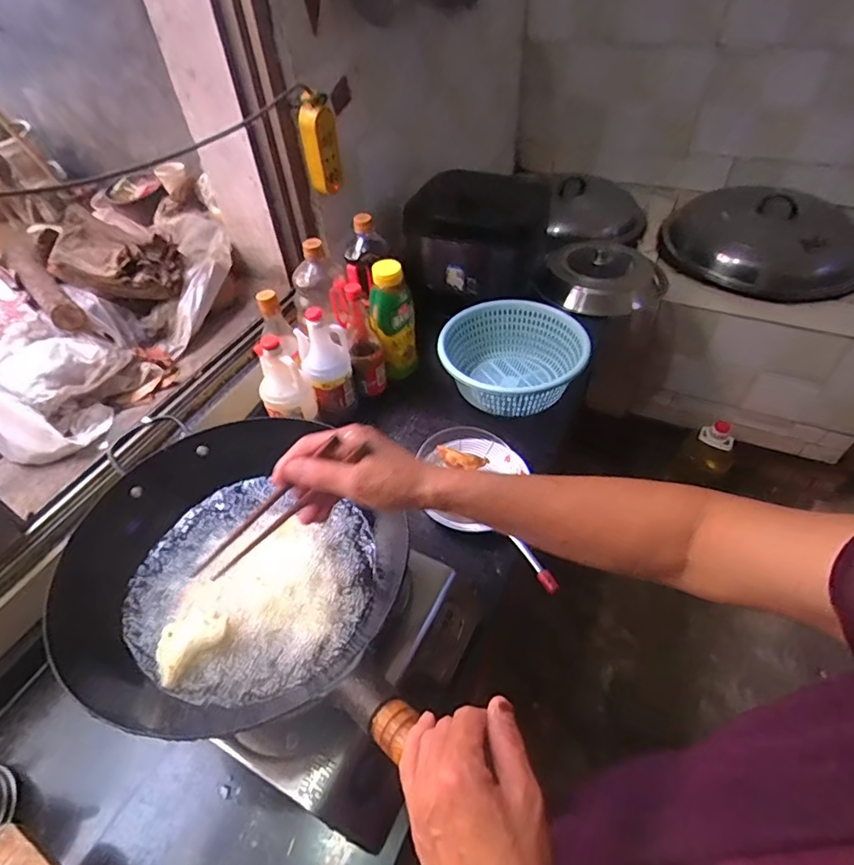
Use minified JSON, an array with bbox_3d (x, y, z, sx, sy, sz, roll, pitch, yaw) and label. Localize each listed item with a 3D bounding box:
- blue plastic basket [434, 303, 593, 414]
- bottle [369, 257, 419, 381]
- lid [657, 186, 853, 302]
[{"bbox_3d":[0.156,-0.127,0.987,0.255,0.123,0.255,2,47,6],"label":"blue plastic basket"},{"bbox_3d":[-0.064,-0.207,0.977,0.082,0.213,0.076,-6,47,-1],"label":"bottle"},{"bbox_3d":[0.926,-0.541,1.394,0.509,0.151,0.406,21,50,22],"label":"lid"}]

